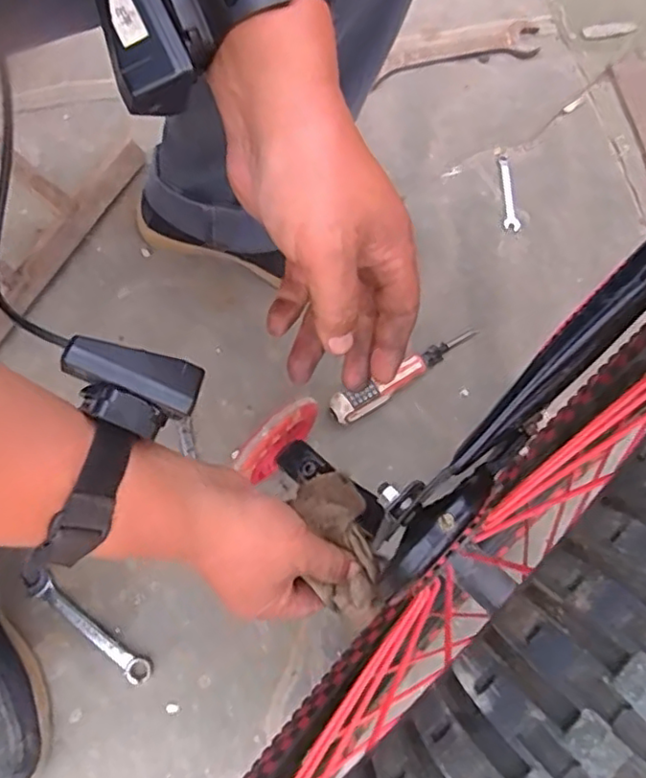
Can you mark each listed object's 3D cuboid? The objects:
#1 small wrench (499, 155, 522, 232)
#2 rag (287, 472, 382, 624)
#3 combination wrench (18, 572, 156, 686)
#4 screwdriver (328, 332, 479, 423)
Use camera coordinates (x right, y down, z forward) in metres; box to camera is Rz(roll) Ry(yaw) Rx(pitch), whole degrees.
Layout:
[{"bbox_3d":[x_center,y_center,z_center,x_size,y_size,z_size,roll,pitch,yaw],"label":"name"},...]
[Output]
[{"bbox_3d":[0.220,-0.236,0.750,0.019,0.004,0.107,-2,73,-2],"label":"small wrench"},{"bbox_3d":[0.010,0.103,0.421,0.045,0.030,0.106,-14,49,-5],"label":"rag"},{"bbox_3d":[-0.223,0.220,0.588,0.153,0.009,0.023,36,75,10],"label":"combination wrench"},{"bbox_3d":[0.085,-0.018,0.661,0.175,0.037,0.028,-32,76,-10],"label":"screwdriver"}]

